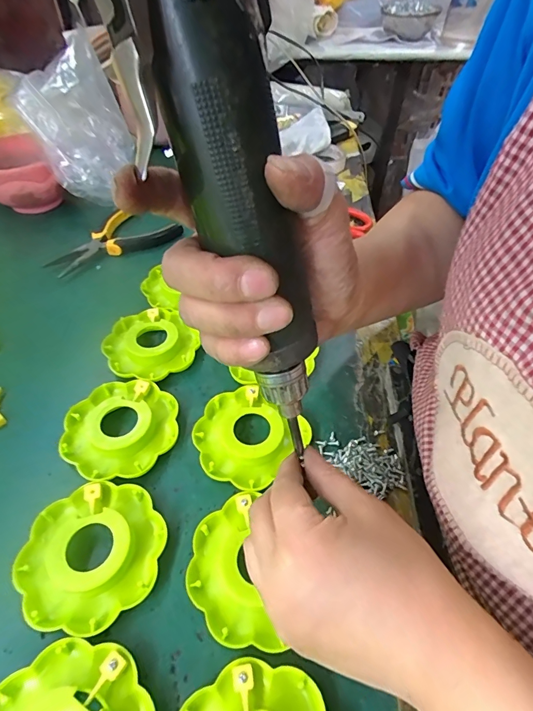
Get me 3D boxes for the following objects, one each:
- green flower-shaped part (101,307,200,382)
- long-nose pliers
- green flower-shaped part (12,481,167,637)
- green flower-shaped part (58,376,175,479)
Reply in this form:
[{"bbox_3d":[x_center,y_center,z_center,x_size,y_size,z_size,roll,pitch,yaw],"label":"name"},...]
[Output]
[{"bbox_3d":[-0.104,-0.012,0.353,0.079,0.014,0.080,1,50,-1],"label":"green flower-shaped part"},{"bbox_3d":[-0.170,-0.125,0.446,0.088,0.014,0.131,23,53,17],"label":"long-nose pliers"},{"bbox_3d":[-0.107,0.119,0.241,0.081,0.018,0.082,1,50,-1],"label":"green flower-shaped part"},{"bbox_3d":[-0.111,0.052,0.297,0.080,0.014,0.080,1,50,-1],"label":"green flower-shaped part"}]

